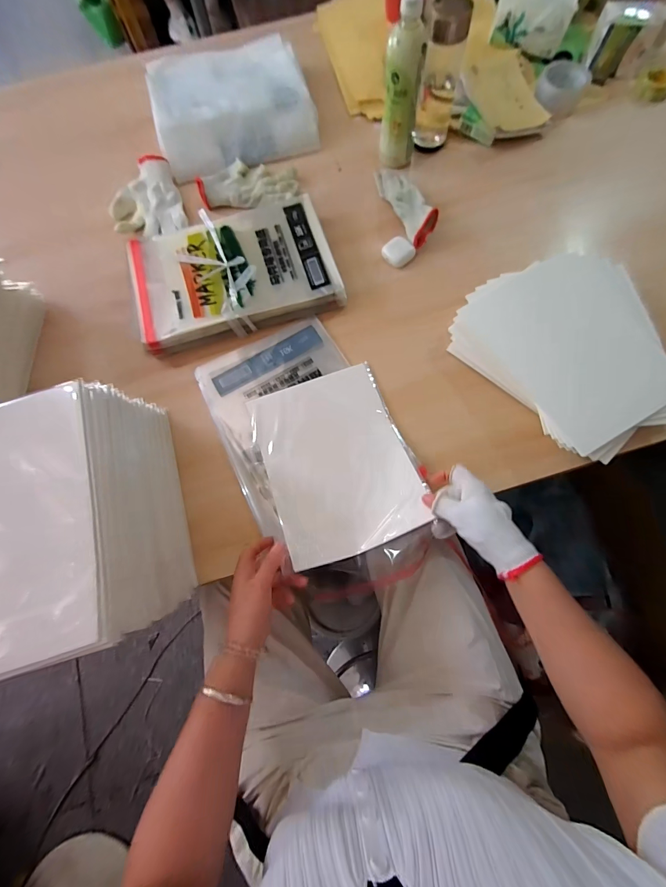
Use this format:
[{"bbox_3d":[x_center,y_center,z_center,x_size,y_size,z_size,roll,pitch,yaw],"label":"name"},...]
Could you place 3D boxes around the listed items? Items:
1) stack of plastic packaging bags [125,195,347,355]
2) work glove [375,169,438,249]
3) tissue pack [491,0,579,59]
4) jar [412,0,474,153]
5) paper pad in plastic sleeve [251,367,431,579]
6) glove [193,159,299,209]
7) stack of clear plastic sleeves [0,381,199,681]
[{"bbox_3d":[-0.170,-0.292,0.602,0.327,0.043,0.236,-18,73,-3],"label":"stack of plastic packaging bags"},{"bbox_3d":[0.128,-0.435,0.630,0.053,0.035,0.199,-20,73,-4],"label":"work glove"},{"bbox_3d":[0.399,-0.857,0.703,0.144,0.093,0.066,12,74,6],"label":"tissue pack"},{"bbox_3d":[0.186,-0.629,0.621,0.061,0.180,0.073,11,73,6],"label":"jar"},{"bbox_3d":[0.002,0.019,0.506,0.195,0.023,0.264,-21,65,-3],"label":"paper pad in plastic sleeve"},{"bbox_3d":[-0.160,-0.496,0.676,0.180,0.021,0.108,3,73,3],"label":"glove"},{"bbox_3d":[-0.329,0.104,0.425,0.240,0.158,0.282,-18,73,-3],"label":"stack of clear plastic sleeves"}]

